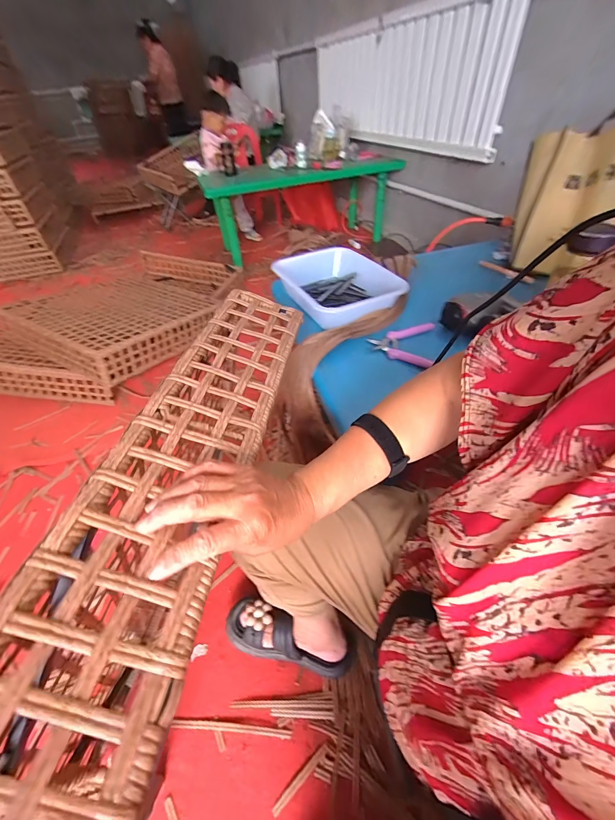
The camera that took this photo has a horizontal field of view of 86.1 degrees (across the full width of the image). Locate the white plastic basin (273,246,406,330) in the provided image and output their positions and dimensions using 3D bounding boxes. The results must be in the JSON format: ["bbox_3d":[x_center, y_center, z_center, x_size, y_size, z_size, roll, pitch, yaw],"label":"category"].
[{"bbox_3d":[0.068,-0.287,0.765,0.227,0.072,0.302,-20,48,-14],"label":"white plastic basin"}]

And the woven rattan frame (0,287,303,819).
[{"bbox_3d":[-0.118,0.021,0.363,0.134,0.013,0.613,16,44,-5],"label":"woven rattan frame"}]

